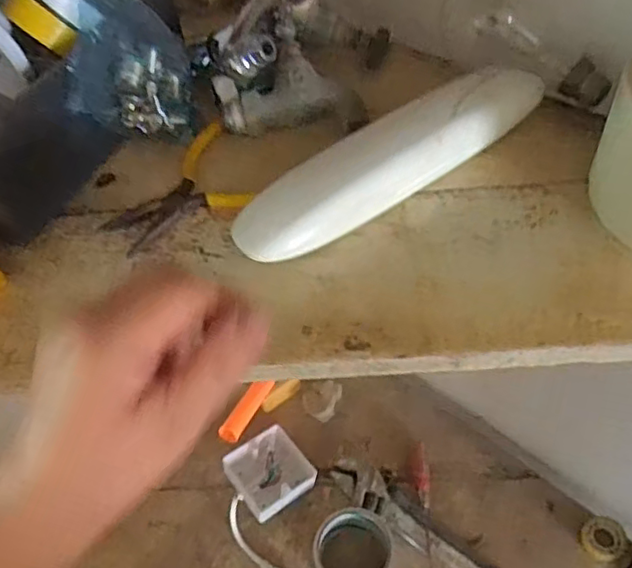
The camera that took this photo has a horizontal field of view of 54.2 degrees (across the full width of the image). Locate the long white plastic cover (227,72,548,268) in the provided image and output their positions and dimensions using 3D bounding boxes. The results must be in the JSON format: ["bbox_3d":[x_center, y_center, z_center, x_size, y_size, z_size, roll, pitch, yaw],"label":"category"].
[{"bbox_3d":[0.045,-0.073,0.361,0.204,0.035,0.042,-30,54,-18],"label":"long white plastic cover"}]

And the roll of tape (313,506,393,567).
[{"bbox_3d":[0.043,0.304,0.702,0.087,0.051,0.088,-2,51,3],"label":"roll of tape"}]

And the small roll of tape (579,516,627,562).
[{"bbox_3d":[0.322,0.285,0.693,0.044,0.017,0.044,-2,51,3],"label":"small roll of tape"}]

